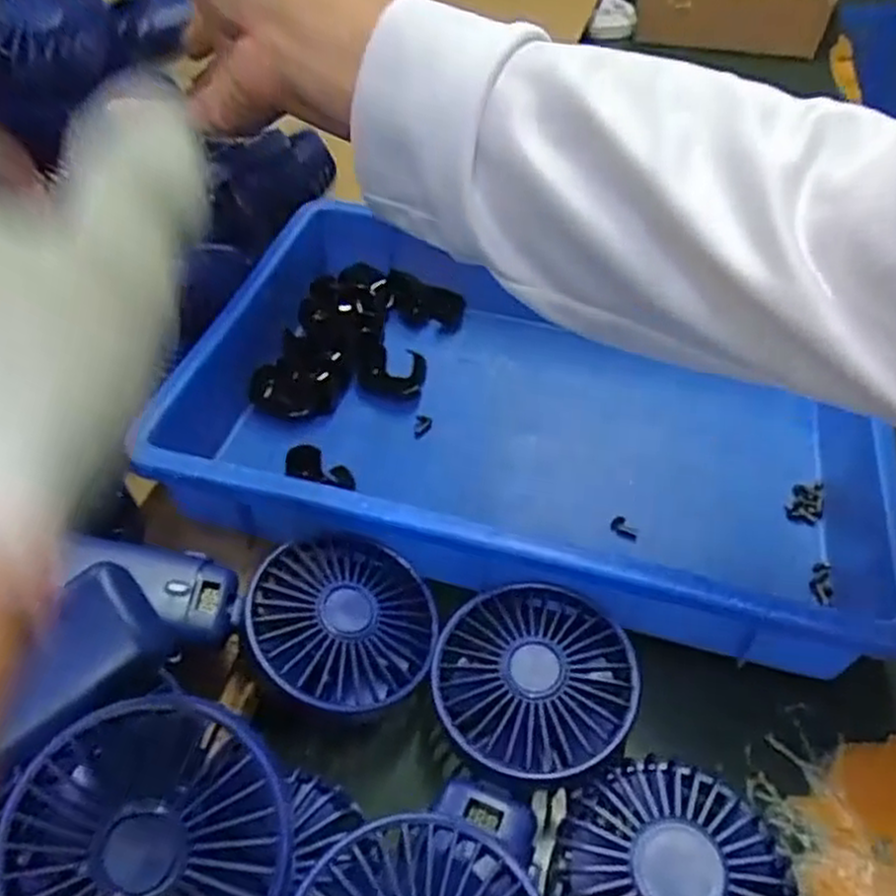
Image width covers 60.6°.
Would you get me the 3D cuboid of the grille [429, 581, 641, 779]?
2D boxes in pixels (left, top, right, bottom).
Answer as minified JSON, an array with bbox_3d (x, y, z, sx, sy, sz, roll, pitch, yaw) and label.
[{"bbox_3d":[0.037,0.097,0.331,0.085,0.011,0.081,5,45,8],"label":"grille"}]

